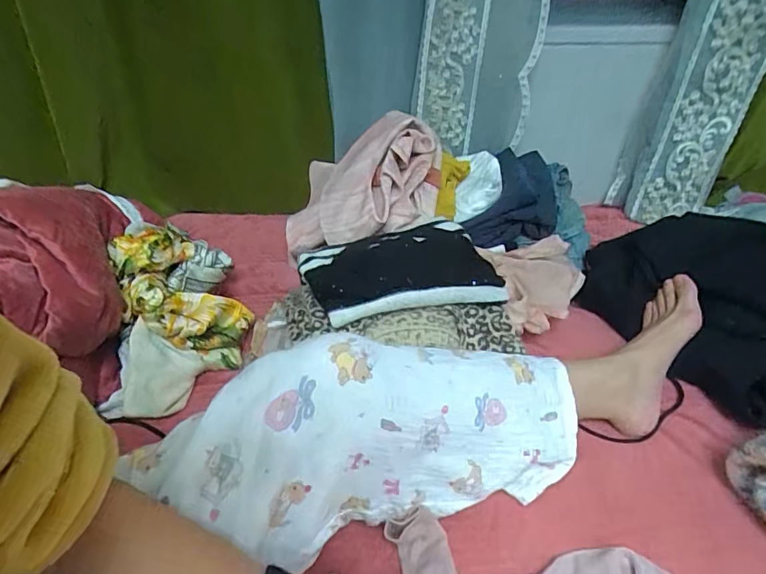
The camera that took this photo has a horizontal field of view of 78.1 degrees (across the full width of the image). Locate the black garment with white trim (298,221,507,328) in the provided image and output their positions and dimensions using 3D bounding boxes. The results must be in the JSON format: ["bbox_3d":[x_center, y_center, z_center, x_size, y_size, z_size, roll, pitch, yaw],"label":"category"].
[{"bbox_3d":[0.017,-0.030,0.607,0.236,0.047,0.166,-13,39,-14],"label":"black garment with white trim"}]

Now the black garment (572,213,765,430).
[{"bbox_3d":[0.474,0.015,0.653,0.255,0.105,0.328,-23,43,-22],"label":"black garment"}]

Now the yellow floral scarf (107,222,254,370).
[{"bbox_3d":[-0.305,0.003,0.715,0.157,0.139,0.251,-20,42,-19],"label":"yellow floral scarf"}]

